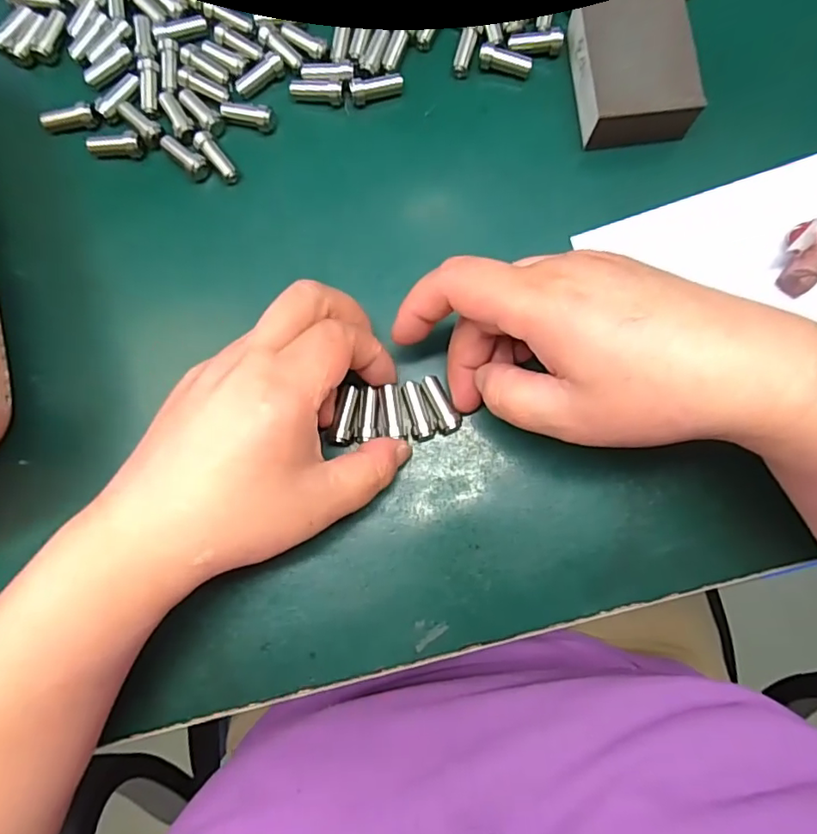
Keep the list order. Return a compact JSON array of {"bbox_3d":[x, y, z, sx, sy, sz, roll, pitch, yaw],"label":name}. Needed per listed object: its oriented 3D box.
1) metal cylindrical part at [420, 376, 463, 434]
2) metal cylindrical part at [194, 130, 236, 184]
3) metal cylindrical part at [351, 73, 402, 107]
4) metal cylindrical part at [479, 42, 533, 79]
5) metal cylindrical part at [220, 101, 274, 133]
[{"bbox_3d":[0.014,-0.005,0.259,0.010,0.012,0.028,-24,79,-2],"label":"metal cylindrical part"},{"bbox_3d":[-0.096,-0.129,0.276,0.009,0.009,0.026,-35,84,-4],"label":"metal cylindrical part"},{"bbox_3d":[-0.016,-0.166,0.280,0.027,0.008,0.009,-19,83,-2],"label":"metal cylindrical part"},{"bbox_3d":[0.049,-0.179,0.282,0.026,0.010,0.009,13,83,2],"label":"metal cylindrical part"},{"bbox_3d":[-0.080,-0.151,0.278,0.029,0.009,0.008,15,83,3],"label":"metal cylindrical part"}]

